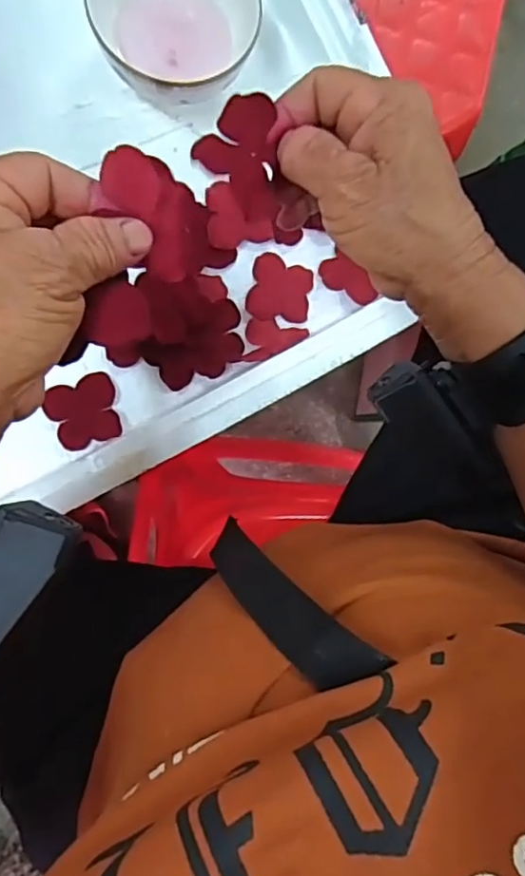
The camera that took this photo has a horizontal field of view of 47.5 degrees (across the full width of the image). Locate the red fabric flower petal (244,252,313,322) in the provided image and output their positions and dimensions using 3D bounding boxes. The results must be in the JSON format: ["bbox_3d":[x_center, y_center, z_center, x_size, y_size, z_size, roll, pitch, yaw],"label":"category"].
[{"bbox_3d":[0.014,-0.113,0.456,0.047,0.004,0.049,12,87,-8],"label":"red fabric flower petal"}]

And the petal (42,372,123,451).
[{"bbox_3d":[-0.127,-0.018,0.425,0.048,0.005,0.048,-18,89,-10],"label":"petal"}]

